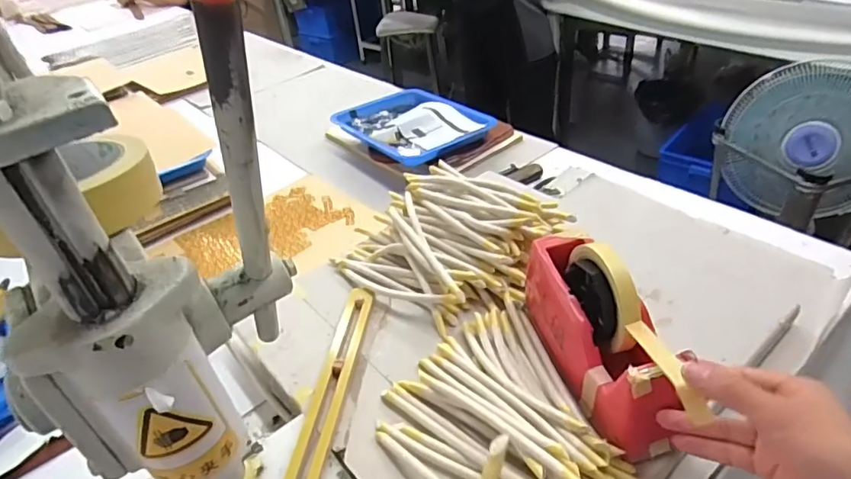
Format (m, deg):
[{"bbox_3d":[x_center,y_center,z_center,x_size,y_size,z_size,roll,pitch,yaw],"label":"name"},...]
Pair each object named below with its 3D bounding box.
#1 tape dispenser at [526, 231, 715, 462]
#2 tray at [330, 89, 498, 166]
[{"bbox_3d":[0.148,0.077,0.475,0.059,0.116,0.200,-12,39,-5],"label":"tape dispenser"},{"bbox_3d":[-0.031,-0.224,1.040,0.217,0.030,0.281,-28,42,-25],"label":"tray"}]

